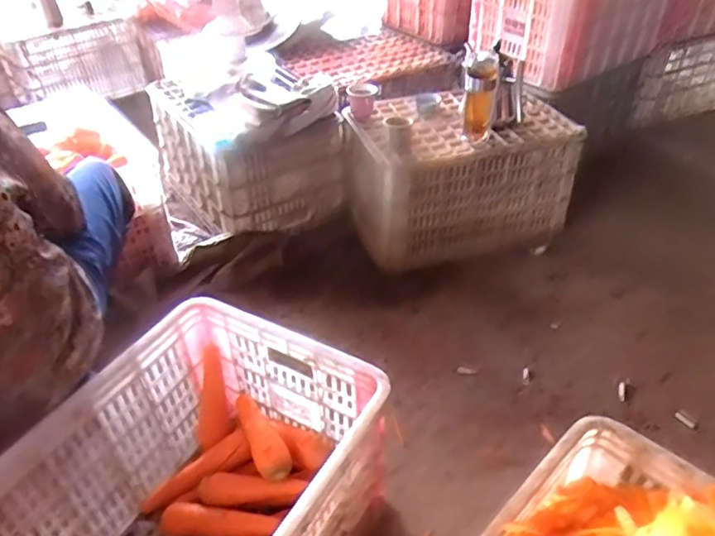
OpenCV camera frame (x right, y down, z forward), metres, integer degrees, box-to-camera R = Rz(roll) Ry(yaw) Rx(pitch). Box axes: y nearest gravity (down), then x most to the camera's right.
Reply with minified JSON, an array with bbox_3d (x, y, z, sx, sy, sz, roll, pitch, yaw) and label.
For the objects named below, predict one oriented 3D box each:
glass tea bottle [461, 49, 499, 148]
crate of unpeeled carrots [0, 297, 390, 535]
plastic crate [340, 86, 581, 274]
[{"bbox_3d":[0.270,-0.371,1.305,0.072,0.189,0.085,6,38,9],"label":"glass tea bottle"},{"bbox_3d":[-0.230,0.334,0.753,0.358,0.282,0.501,19,41,25],"label":"crate of unpeeled carrots"},{"bbox_3d":[0.246,-0.240,1.483,0.501,0.301,0.335,-16,39,-18],"label":"plastic crate"}]

